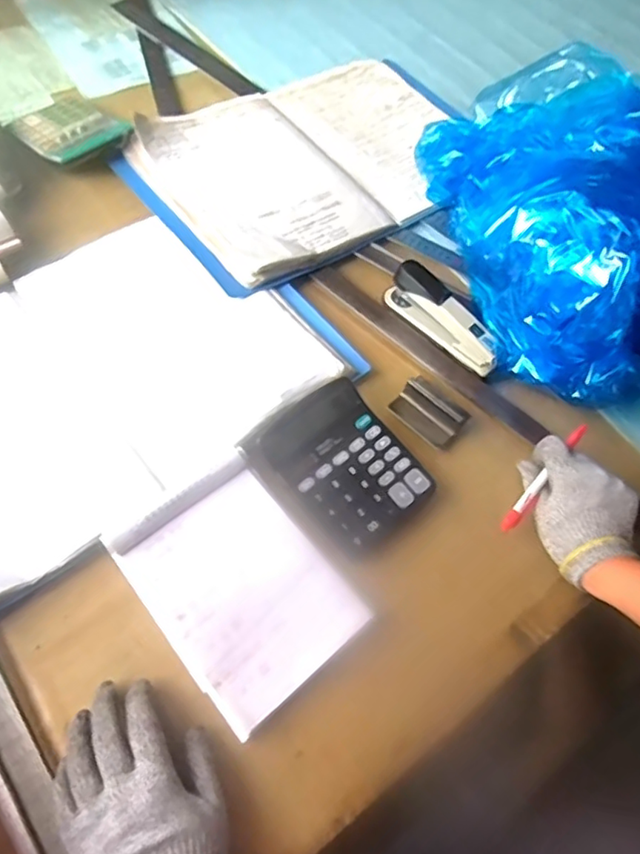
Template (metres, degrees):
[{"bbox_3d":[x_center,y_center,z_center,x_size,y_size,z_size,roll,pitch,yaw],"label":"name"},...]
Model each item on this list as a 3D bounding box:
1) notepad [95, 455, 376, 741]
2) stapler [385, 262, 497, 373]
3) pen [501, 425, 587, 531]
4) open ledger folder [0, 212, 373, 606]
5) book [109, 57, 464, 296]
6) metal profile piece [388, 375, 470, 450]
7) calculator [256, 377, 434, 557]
[{"bbox_3d":[-0.068,0.131,0.493,0.140,0.029,0.188,-37,70,-21],"label":"notepad"},{"bbox_3d":[0.134,-0.117,0.627,0.143,0.054,0.029,42,67,17],"label":"stapler"},{"bbox_3d":[0.216,0.046,0.556,0.013,0.017,0.135,39,78,16],"label":"pen"},{"bbox_3d":[-0.232,-0.047,0.584,0.483,0.035,0.318,-34,69,-20],"label":"open ledger folder"},{"bbox_3d":[0.001,-0.365,0.778,0.480,0.053,0.324,-33,69,-19],"label":"book"},{"bbox_3d":[0.115,-0.023,0.589,0.069,0.027,0.057,42,67,17],"label":"metal profile piece"},{"bbox_3d":[0.025,0.035,0.539,0.116,0.033,0.142,-39,71,-21],"label":"calculator"}]

